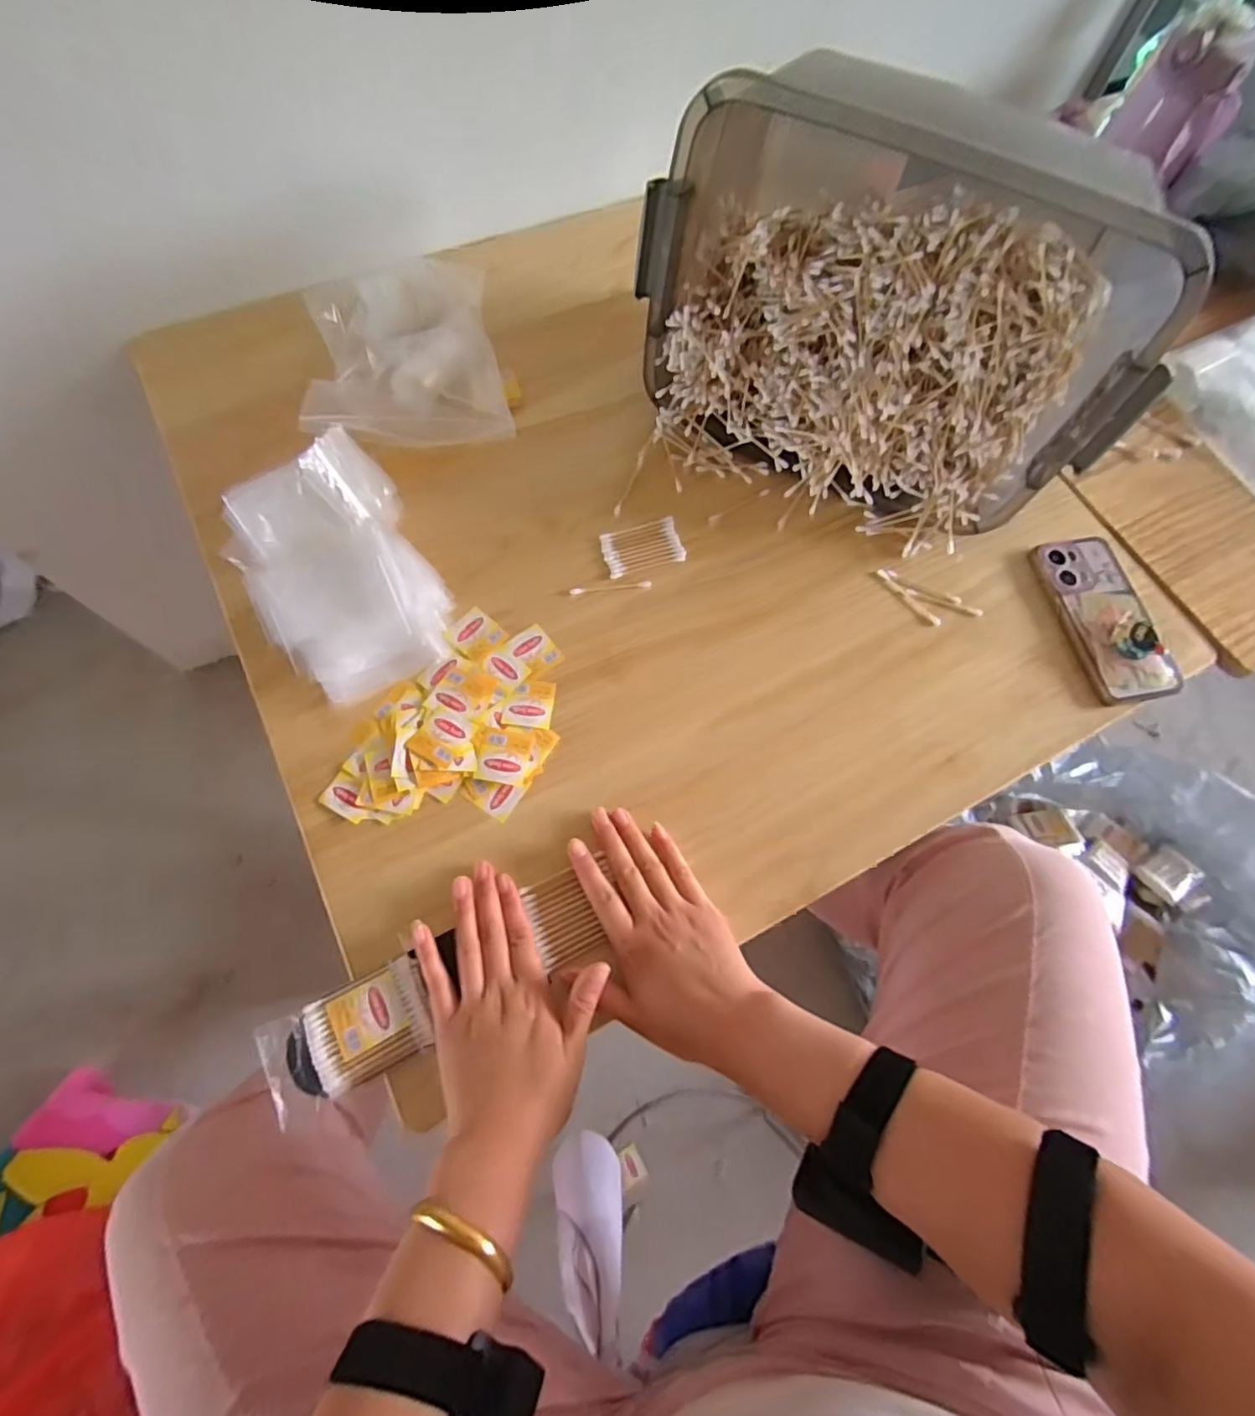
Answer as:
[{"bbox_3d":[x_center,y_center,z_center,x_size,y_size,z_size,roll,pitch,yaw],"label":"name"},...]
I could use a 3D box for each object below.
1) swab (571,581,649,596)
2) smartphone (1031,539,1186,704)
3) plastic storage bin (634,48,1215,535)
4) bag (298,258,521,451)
[{"bbox_3d":[-0.014,-0.107,0.542,0.071,0.004,0.005,-6,68,-5],"label":"swab"},{"bbox_3d":[0.437,-0.086,0.554,0.081,0.025,0.161,-10,69,-7],"label":"smartphone"},{"bbox_3d":[0.217,-0.341,0.522,0.407,0.236,0.234,23,70,5],"label":"plastic storage bin"},{"bbox_3d":[-0.215,-0.344,0.595,0.179,0.049,0.233,-11,69,-7],"label":"bag"}]

